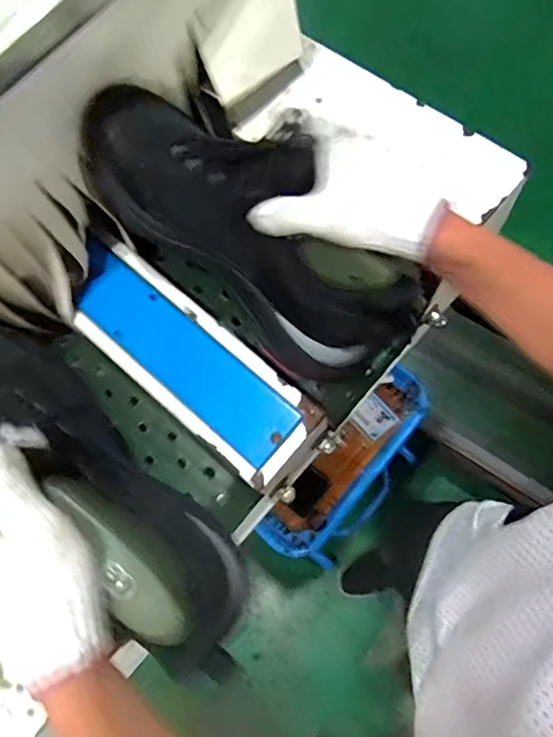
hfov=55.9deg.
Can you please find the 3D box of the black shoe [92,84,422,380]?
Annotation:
[{"bbox_3d":[-0.004,-0.111,0.451,0.259,0.125,0.106,45,77,-4],"label":"black shoe"}]

